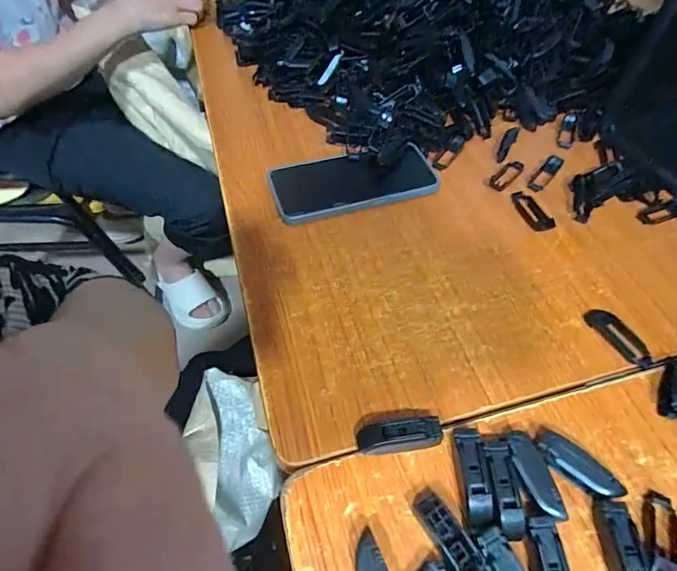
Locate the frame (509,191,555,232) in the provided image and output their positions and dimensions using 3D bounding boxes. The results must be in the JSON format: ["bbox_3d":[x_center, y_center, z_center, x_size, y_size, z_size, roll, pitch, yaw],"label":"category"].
[{"bbox_3d":[0.188,-0.073,0.432,0.019,0.010,0.052,-18,57,-15],"label":"frame"}]

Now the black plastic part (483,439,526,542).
[{"bbox_3d":[0.102,0.128,0.276,0.017,0.016,0.055,-1,54,-3],"label":"black plastic part"}]

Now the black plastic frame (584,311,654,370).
[{"bbox_3d":[0.222,0.041,0.349,0.021,0.008,0.057,-25,59,-19],"label":"black plastic frame"}]

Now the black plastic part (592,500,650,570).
[{"bbox_3d":[0.167,0.157,0.258,0.018,0.016,0.055,-4,54,-5],"label":"black plastic part"}]

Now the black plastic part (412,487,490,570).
[{"bbox_3d":[0.066,0.150,0.259,0.016,0.015,0.058,-29,60,-21],"label":"black plastic part"}]

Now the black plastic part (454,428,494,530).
[{"bbox_3d":[0.085,0.122,0.280,0.016,0.016,0.056,0,54,-2],"label":"black plastic part"}]

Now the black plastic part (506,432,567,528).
[{"bbox_3d":[0.122,0.123,0.280,0.025,0.017,0.053,-7,55,-7],"label":"black plastic part"}]

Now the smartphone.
[{"bbox_3d":[0.015,-0.107,0.448,0.163,0.011,0.078,-15,56,-12],"label":"smartphone"}]

